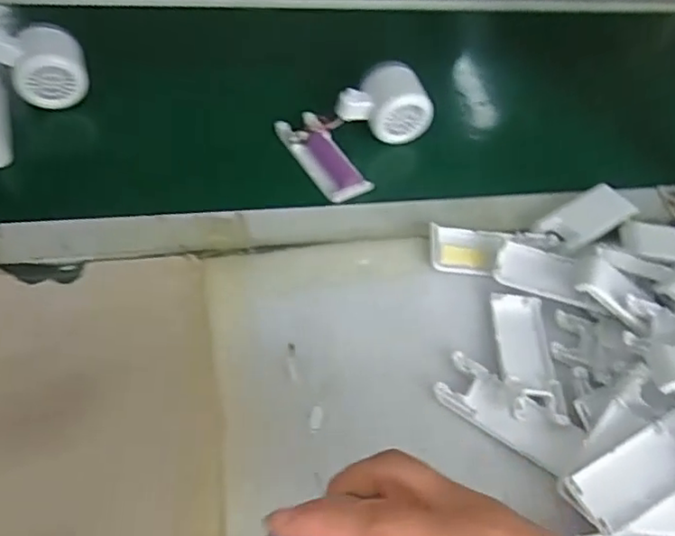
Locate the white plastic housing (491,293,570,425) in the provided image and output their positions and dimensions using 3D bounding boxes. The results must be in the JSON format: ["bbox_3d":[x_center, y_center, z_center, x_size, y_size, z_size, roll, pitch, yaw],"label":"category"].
[{"bbox_3d":[0.137,0.063,0.444,0.038,0.013,0.100,4,55,-3],"label":"white plastic housing"}]

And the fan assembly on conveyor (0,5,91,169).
[{"bbox_3d":[-0.277,-0.164,0.522,0.064,0.078,0.129,26,57,12],"label":"fan assembly on conveyor"}]

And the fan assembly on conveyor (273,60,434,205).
[{"bbox_3d":[0.023,-0.133,0.551,0.124,0.044,0.101,-29,63,-23],"label":"fan assembly on conveyor"}]

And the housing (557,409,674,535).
[{"bbox_3d":[0.192,0.124,0.382,0.106,0.024,0.038,-27,69,-12],"label":"housing"}]

